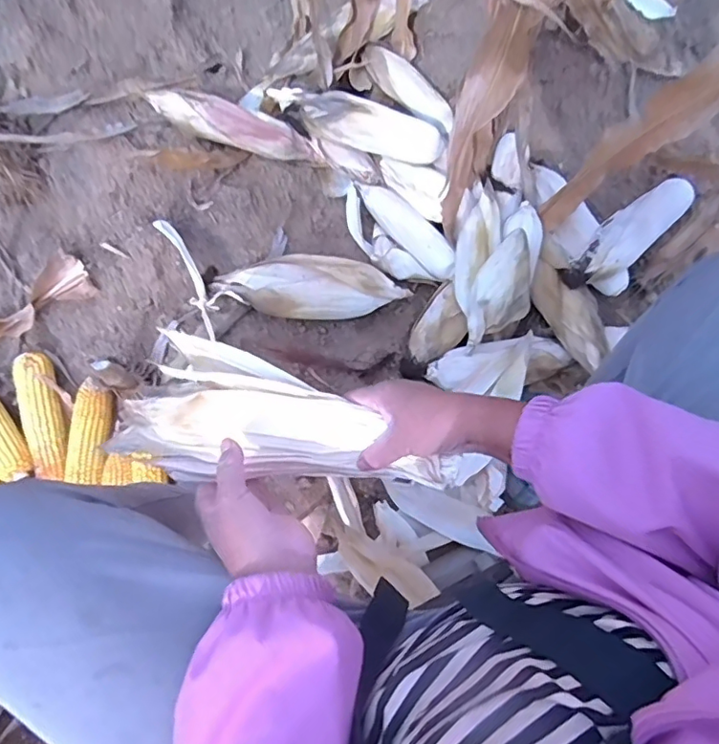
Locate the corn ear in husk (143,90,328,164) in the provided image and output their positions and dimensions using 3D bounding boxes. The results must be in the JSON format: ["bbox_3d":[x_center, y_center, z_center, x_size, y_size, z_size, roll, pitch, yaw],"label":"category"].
[{"bbox_3d":[-0.206,-0.425,0.960,0.308,0.057,0.060,10,68,-24],"label":"corn ear in husk"}]

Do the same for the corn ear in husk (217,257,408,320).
[{"bbox_3d":[-0.072,-0.131,0.858,0.297,0.078,0.089,-1,73,-1],"label":"corn ear in husk"}]

